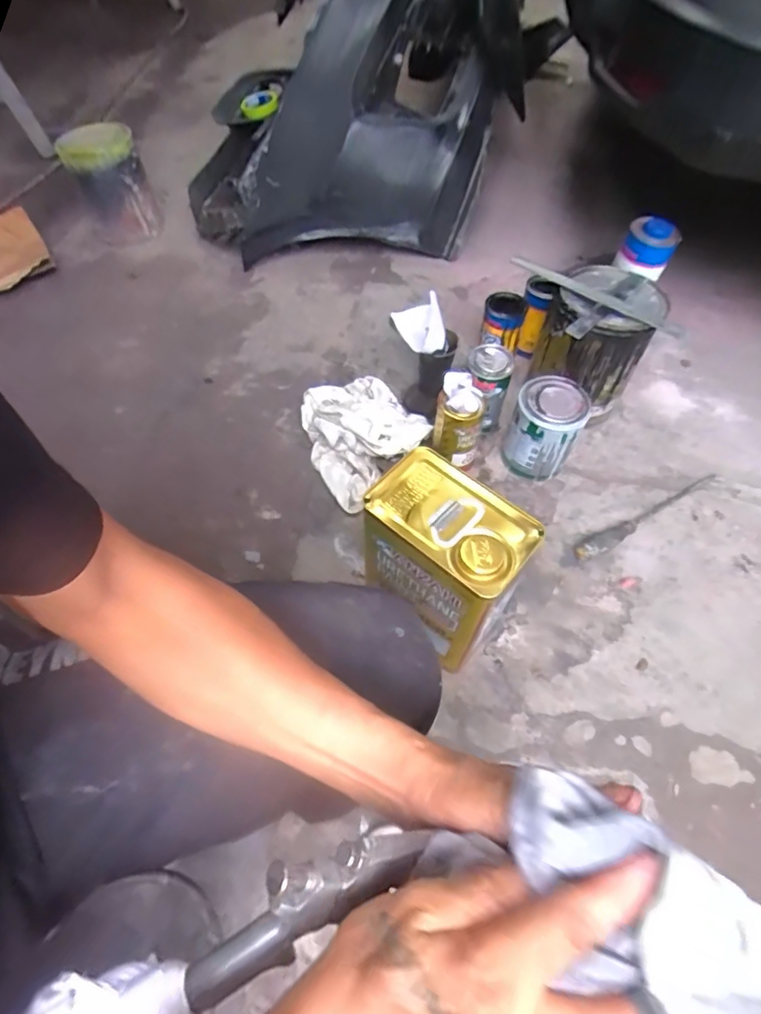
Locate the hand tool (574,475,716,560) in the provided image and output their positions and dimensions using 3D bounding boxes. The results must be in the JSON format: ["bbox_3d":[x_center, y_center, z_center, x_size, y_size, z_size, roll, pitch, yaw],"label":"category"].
[{"bbox_3d":[0.419,0.012,0.821,0.295,0.024,0.028,-25,61,-15],"label":"hand tool"}]

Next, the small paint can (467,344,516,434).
[{"bbox_3d":[0.173,-0.192,0.878,0.071,0.129,0.082,-6,58,-4],"label":"small paint can"}]

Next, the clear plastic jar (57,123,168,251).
[{"bbox_3d":[-0.624,-0.750,1.240,0.164,0.195,0.159,-21,60,-12],"label":"clear plastic jar"}]

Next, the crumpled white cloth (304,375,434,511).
[{"bbox_3d":[-0.031,-0.125,0.892,0.190,0.057,0.255,-25,61,-15],"label":"crumpled white cloth"}]

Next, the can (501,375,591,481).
[{"bbox_3d":[0.258,-0.120,0.838,0.097,0.139,0.102,0,58,0],"label":"can"}]

